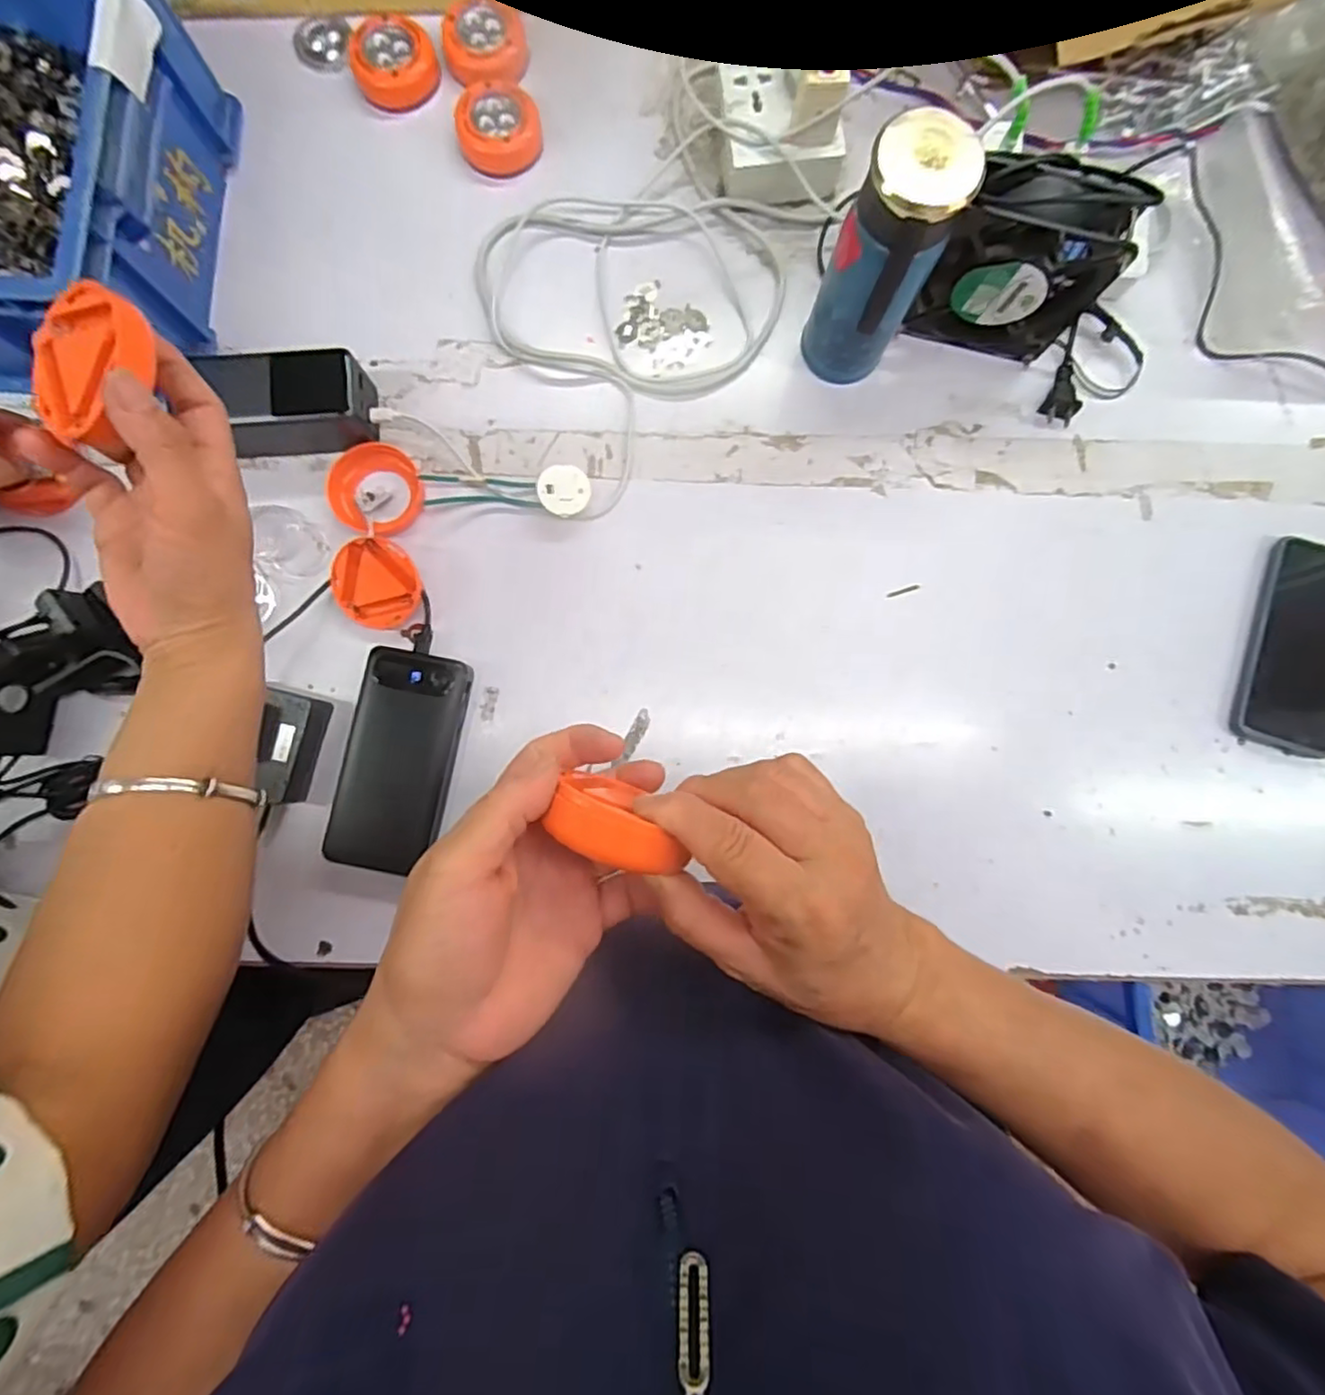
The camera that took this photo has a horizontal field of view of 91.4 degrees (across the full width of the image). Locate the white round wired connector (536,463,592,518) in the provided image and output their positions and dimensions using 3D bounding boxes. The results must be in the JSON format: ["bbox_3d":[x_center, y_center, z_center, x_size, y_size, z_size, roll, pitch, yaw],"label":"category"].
[{"bbox_3d":[-0.075,-0.156,0.495,0.038,0.022,0.037,26,85,2],"label":"white round wired connector"}]

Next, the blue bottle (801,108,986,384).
[{"bbox_3d":[0.144,-0.285,0.435,0.064,0.170,0.062,0,85,-1],"label":"blue bottle"}]

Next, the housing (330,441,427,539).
[{"bbox_3d":[-0.220,-0.159,0.493,0.070,0.018,0.066,0,85,-1],"label":"housing"}]

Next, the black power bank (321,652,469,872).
[{"bbox_3d":[-0.190,0.045,0.470,0.075,0.024,0.153,11,85,0],"label":"black power bank"}]

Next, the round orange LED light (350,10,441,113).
[{"bbox_3d":[-0.222,-0.527,0.534,0.069,0.025,0.076,-19,85,-2],"label":"round orange LED light"}]

